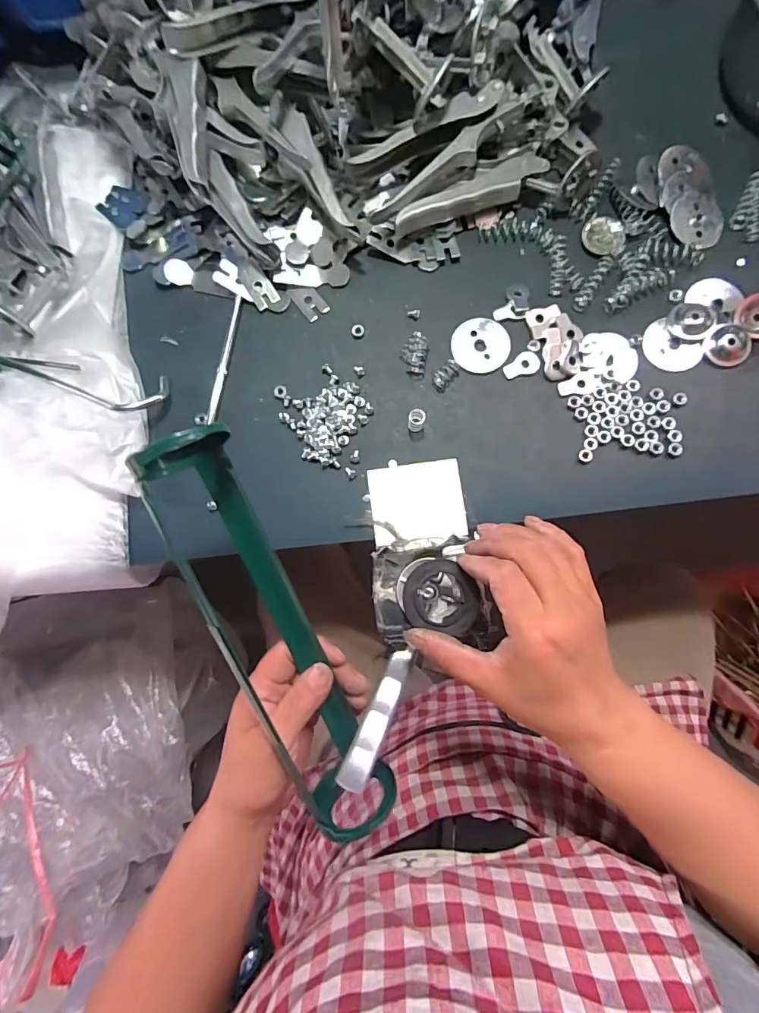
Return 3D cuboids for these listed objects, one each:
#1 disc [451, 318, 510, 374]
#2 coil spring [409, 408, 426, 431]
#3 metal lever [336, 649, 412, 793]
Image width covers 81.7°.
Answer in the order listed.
[{"bbox_3d":[0.083,-0.132,0.359,0.045,0.004,0.047,-1,81,4],"label":"disc"},{"bbox_3d":[0.029,-0.067,0.345,0.013,0.023,0.011,10,84,4],"label":"coil spring"},{"bbox_3d":[0.000,0.130,0.275,0.016,0.006,0.089,27,46,6],"label":"metal lever"}]

